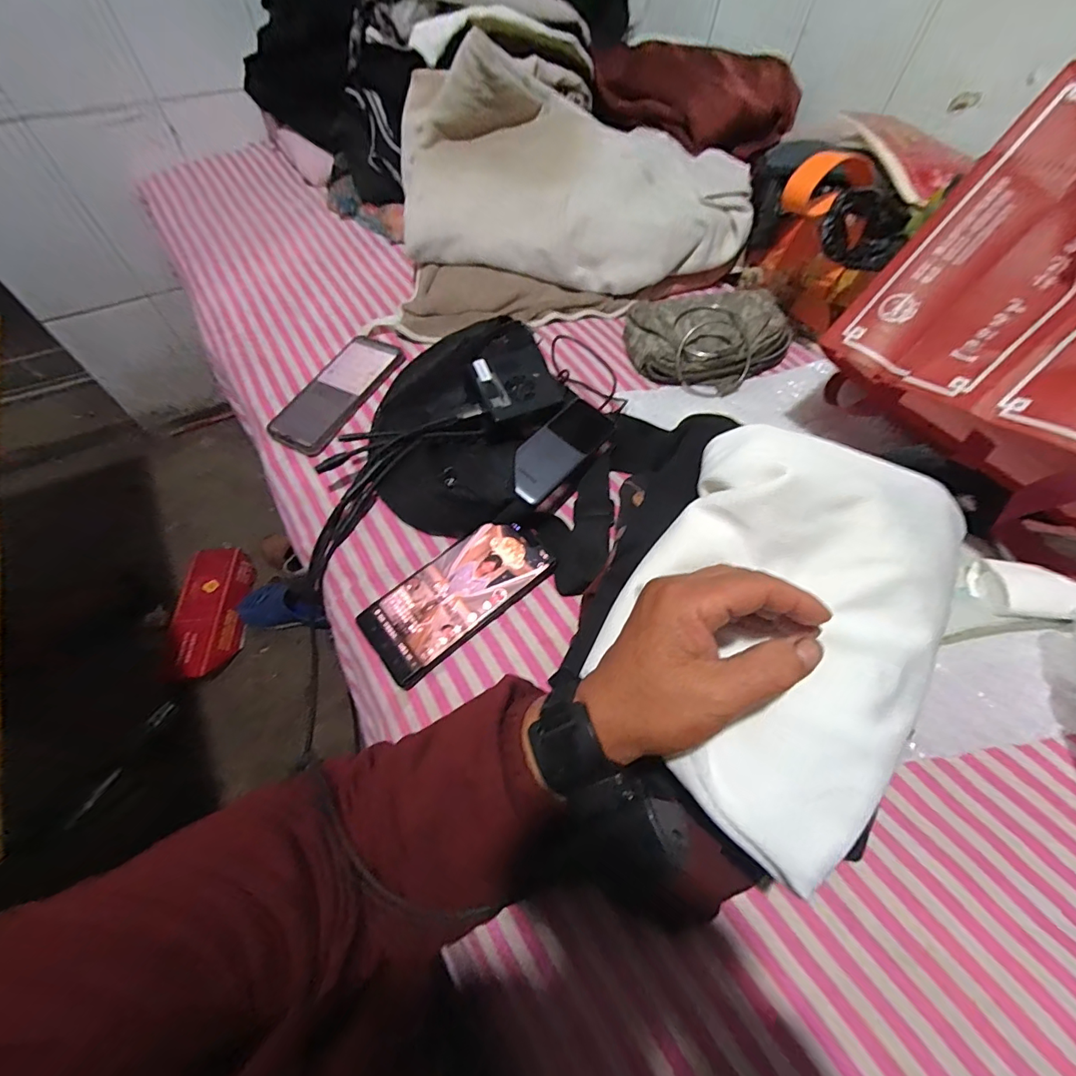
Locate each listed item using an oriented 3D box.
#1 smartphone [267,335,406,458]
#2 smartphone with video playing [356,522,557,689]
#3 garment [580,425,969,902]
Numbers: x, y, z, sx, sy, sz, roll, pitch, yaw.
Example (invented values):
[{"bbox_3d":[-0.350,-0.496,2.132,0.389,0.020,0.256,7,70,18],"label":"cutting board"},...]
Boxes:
[{"bbox_3d":[-0.224,-0.167,0.510,0.084,0.012,0.164,26,66,15],"label":"smartphone"},{"bbox_3d":[-0.068,0.046,0.390,0.160,0.014,0.077,-36,66,-21],"label":"smartphone with video playing"},{"bbox_3d":[0.142,0.037,0.261,0.163,0.052,0.240,28,67,16],"label":"garment"}]

